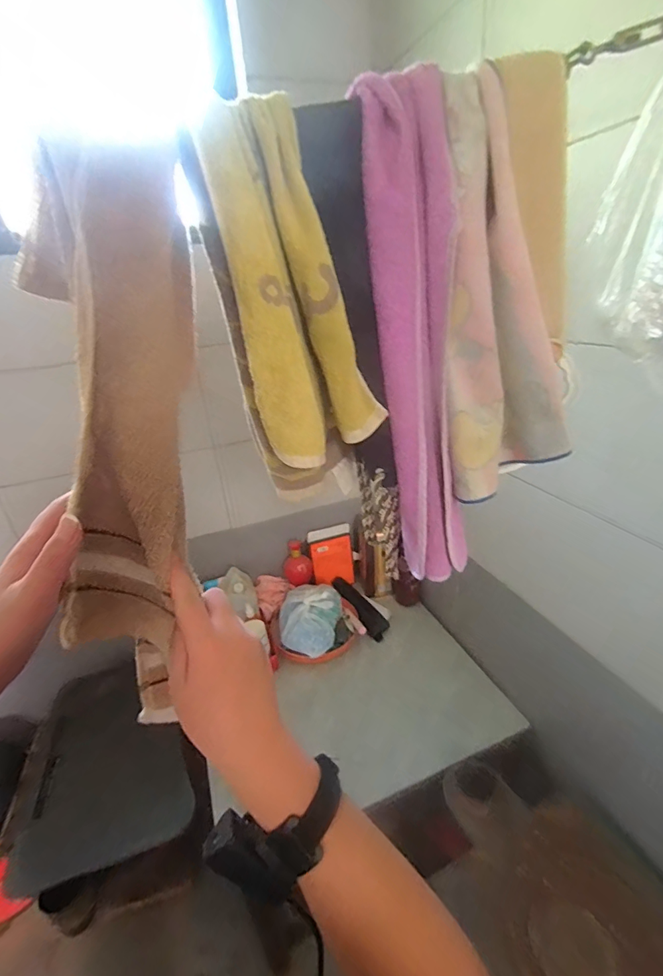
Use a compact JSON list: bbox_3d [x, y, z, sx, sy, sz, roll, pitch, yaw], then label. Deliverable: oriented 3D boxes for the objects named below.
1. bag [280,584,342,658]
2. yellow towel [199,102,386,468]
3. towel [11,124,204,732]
[{"bbox_3d":[-0.084,0.407,1.384,0.205,0.117,0.216,2,26,16],"label":"bag"},{"bbox_3d":[-0.030,-0.169,0.390,0.124,0.281,0.071,-24,31,-34],"label":"yellow towel"},{"bbox_3d":[-0.160,-0.031,0.327,0.092,0.400,0.060,6,9,20],"label":"towel"}]

